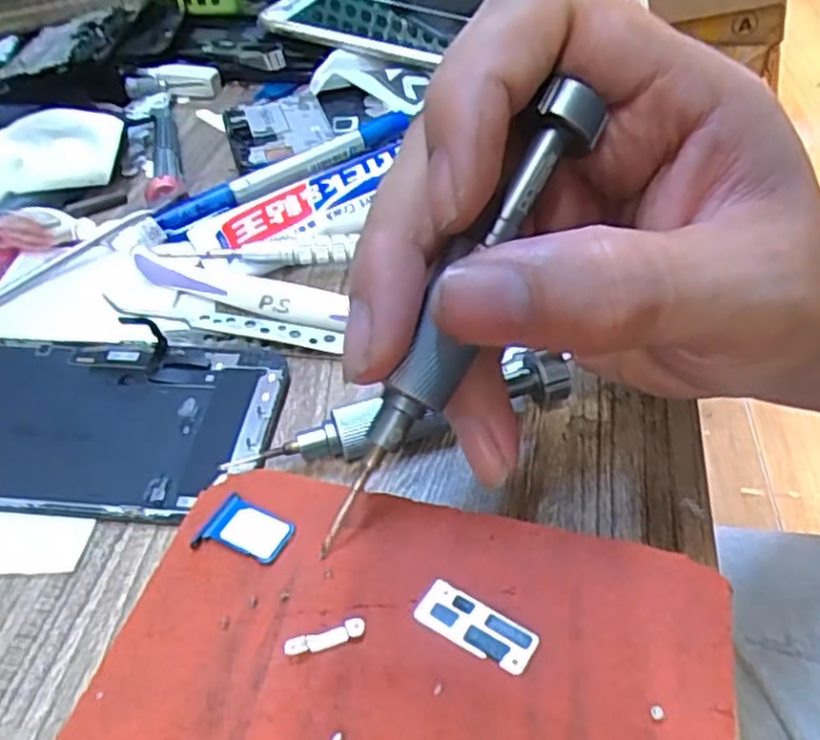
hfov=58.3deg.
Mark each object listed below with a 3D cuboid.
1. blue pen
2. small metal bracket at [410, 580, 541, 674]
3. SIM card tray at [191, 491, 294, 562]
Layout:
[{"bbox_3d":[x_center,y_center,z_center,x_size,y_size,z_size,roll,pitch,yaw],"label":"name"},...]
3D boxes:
[{"bbox_3d":[-0.053,-0.092,0.332,0.130,0.013,0.014,-29,49,-24],"label":"blue pen"},{"bbox_3d":[0.013,0.048,0.141,0.023,0.004,0.010,23,50,25],"label":"small metal bracket"},{"bbox_3d":[-0.036,0.034,0.157,0.019,0.004,0.013,19,48,22],"label":"SIM card tray"}]

